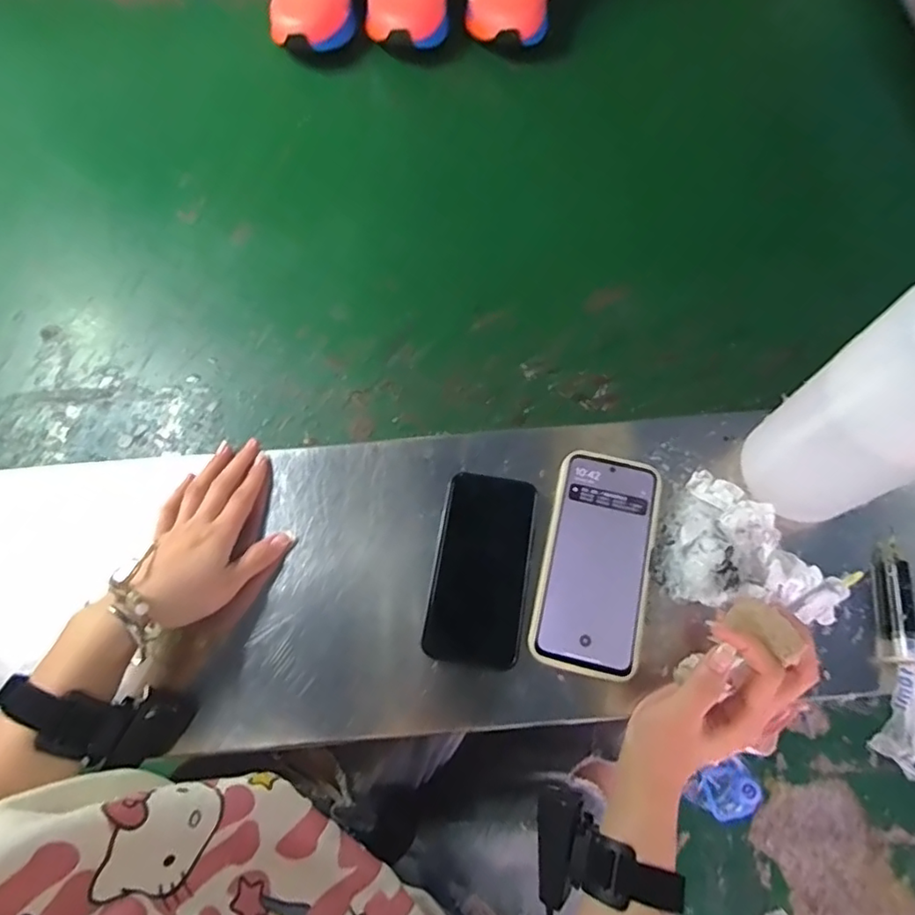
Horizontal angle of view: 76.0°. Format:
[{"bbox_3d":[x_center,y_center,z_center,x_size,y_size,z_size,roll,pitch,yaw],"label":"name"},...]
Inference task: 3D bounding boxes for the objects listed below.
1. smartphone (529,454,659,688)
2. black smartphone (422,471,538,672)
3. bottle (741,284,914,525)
[{"bbox_3d":[0.111,0.079,0.462,0.081,0.008,0.170,13,72,7],"label":"smartphone"},{"bbox_3d":[0.020,0.086,0.461,0.071,0.007,0.147,9,71,6],"label":"black smartphone"},{"bbox_3d":[0.274,-0.028,0.382,0.078,0.257,0.089,0,70,3],"label":"bottle"}]

